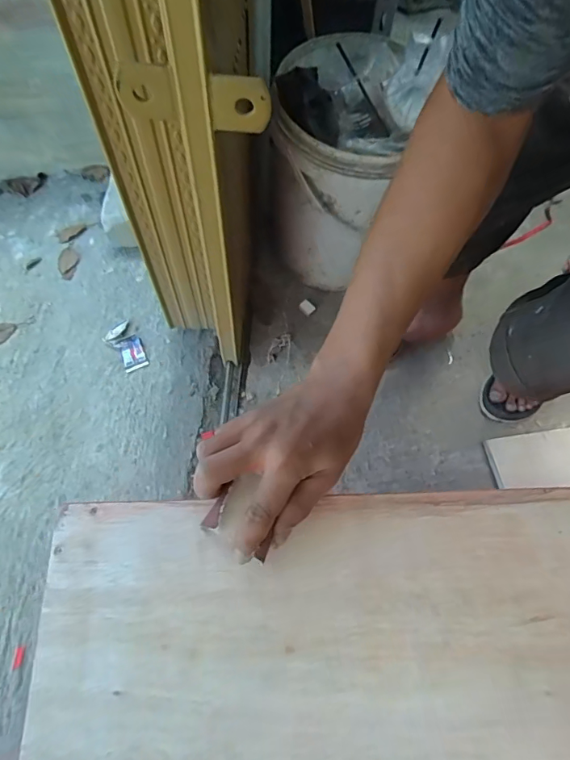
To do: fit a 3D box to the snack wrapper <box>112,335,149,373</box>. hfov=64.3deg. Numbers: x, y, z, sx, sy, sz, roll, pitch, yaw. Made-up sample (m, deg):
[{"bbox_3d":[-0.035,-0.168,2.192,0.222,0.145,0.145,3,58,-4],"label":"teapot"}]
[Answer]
[{"bbox_3d":[-0.332,-0.060,0.981,0.053,0.004,0.084,-26,71,-15],"label":"snack wrapper"}]

